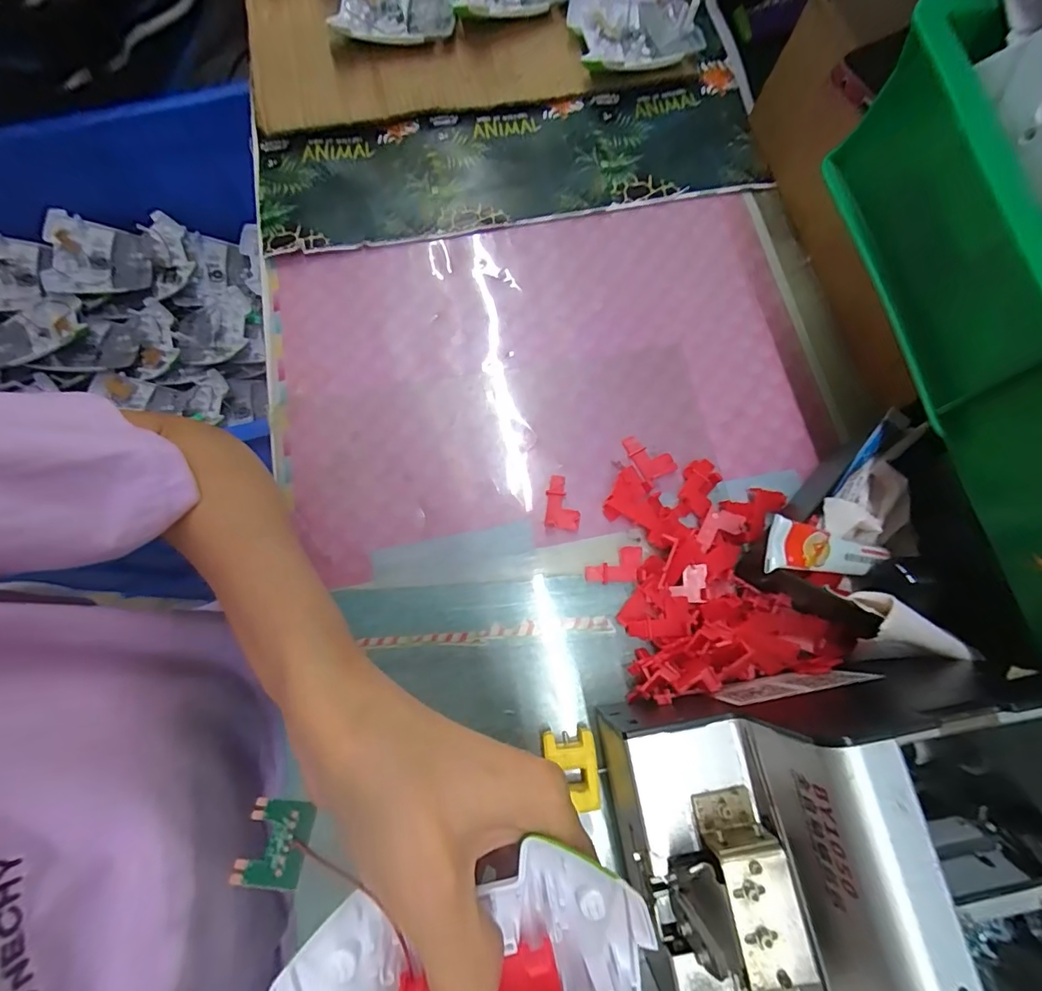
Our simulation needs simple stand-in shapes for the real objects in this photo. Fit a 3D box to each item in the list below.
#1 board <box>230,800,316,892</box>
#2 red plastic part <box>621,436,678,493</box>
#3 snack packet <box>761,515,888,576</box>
[{"bbox_3d":[-0.082,0.116,0.161,0.024,0.004,0.024,-3,53,14],"label":"board"},{"bbox_3d":[0.091,-0.025,0.337,0.028,0.006,0.042,-16,75,-5],"label":"red plastic part"},{"bbox_3d":[0.169,0.031,0.268,0.091,0.009,0.026,9,72,-23],"label":"snack packet"}]

